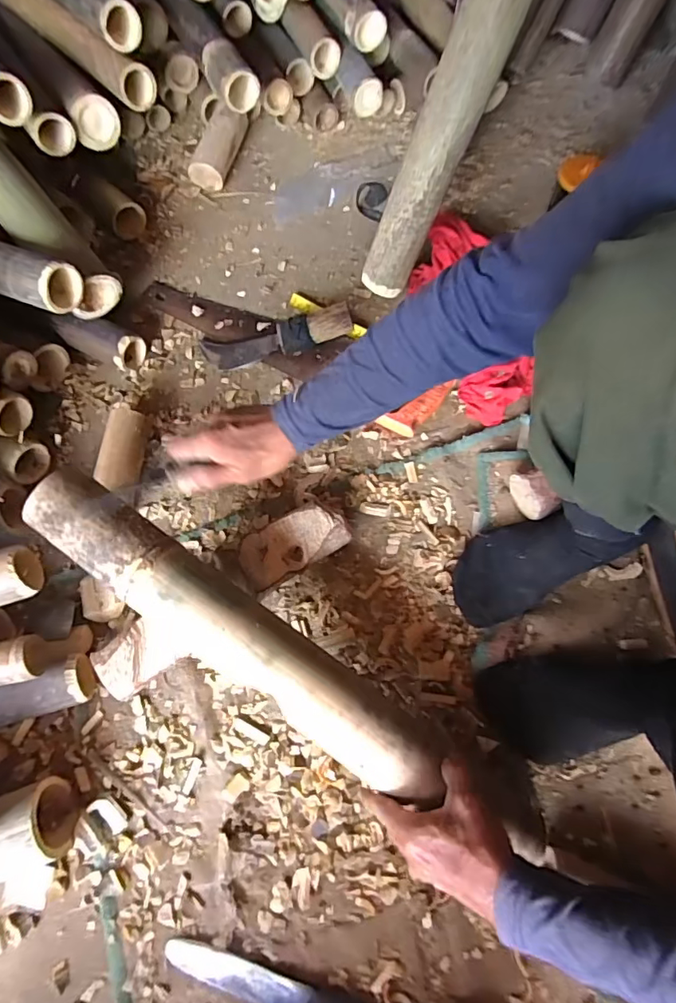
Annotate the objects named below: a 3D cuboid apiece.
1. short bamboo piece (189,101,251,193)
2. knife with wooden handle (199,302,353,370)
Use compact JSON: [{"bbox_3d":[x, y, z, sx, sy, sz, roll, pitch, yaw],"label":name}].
[{"bbox_3d":[-0.207,-0.614,0.874,0.055,0.056,0.149,15,71,7],"label":"short bamboo piece"},{"bbox_3d":[-0.096,-0.250,0.764,0.238,0.042,0.065,-11,69,15],"label":"knife with wooden handle"}]

